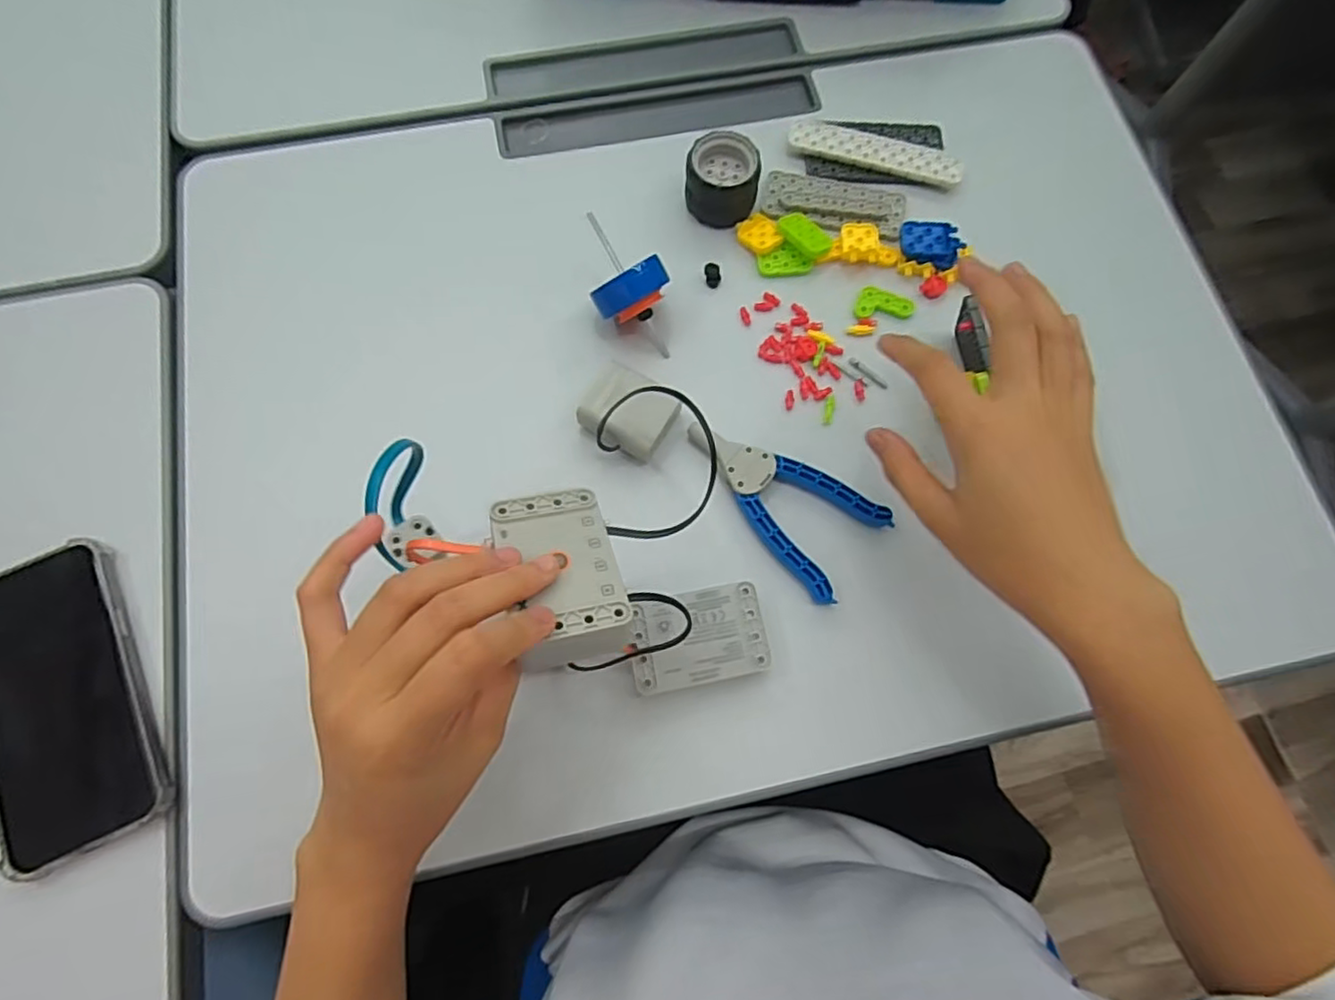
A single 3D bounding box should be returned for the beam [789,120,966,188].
[{"bbox_3d":[0.150,-0.250,0.467,0.122,0.010,0.026,16,74,3],"label":"beam"}]

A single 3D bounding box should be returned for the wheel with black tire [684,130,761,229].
[{"bbox_3d":[0.037,-0.217,0.443,0.049,0.034,0.048,0,74,-2],"label":"wheel with black tire"}]

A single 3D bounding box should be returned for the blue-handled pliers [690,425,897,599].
[{"bbox_3d":[0.064,-0.001,0.395,0.125,0.017,0.065,37,76,8],"label":"blue-handled pliers"}]

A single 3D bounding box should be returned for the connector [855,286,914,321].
[{"bbox_3d":[0.147,-0.132,0.440,0.039,0.004,0.023,11,74,1],"label":"connector"}]

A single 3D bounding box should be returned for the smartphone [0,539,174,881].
[{"bbox_3d":[-0.330,0.107,0.356,0.082,0.017,0.161,-26,76,-9],"label":"smartphone"}]

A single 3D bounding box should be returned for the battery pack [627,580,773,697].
[{"bbox_3d":[0.017,0.078,0.366,0.074,0.019,0.050,-10,74,-5],"label":"battery pack"}]

